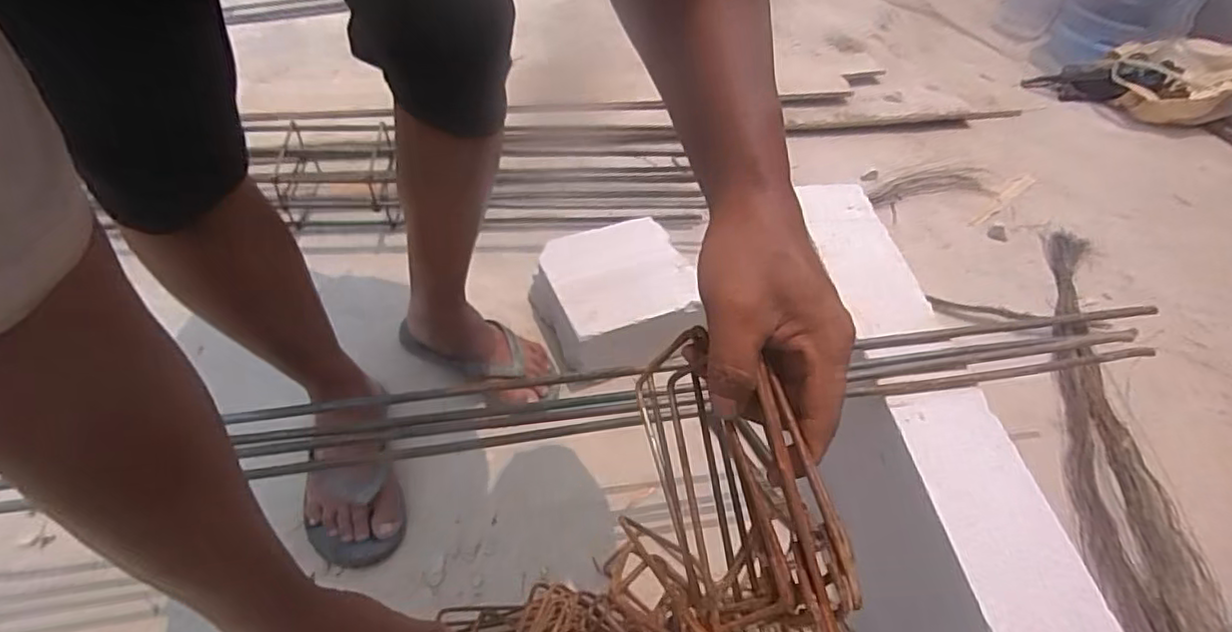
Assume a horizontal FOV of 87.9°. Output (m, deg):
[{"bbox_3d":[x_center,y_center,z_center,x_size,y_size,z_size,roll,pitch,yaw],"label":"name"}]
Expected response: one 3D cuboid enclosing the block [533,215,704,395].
[{"bbox_3d":[0.002,-0.022,0.927,0.213,0.100,0.236,-13,48,-15],"label":"block"}]

